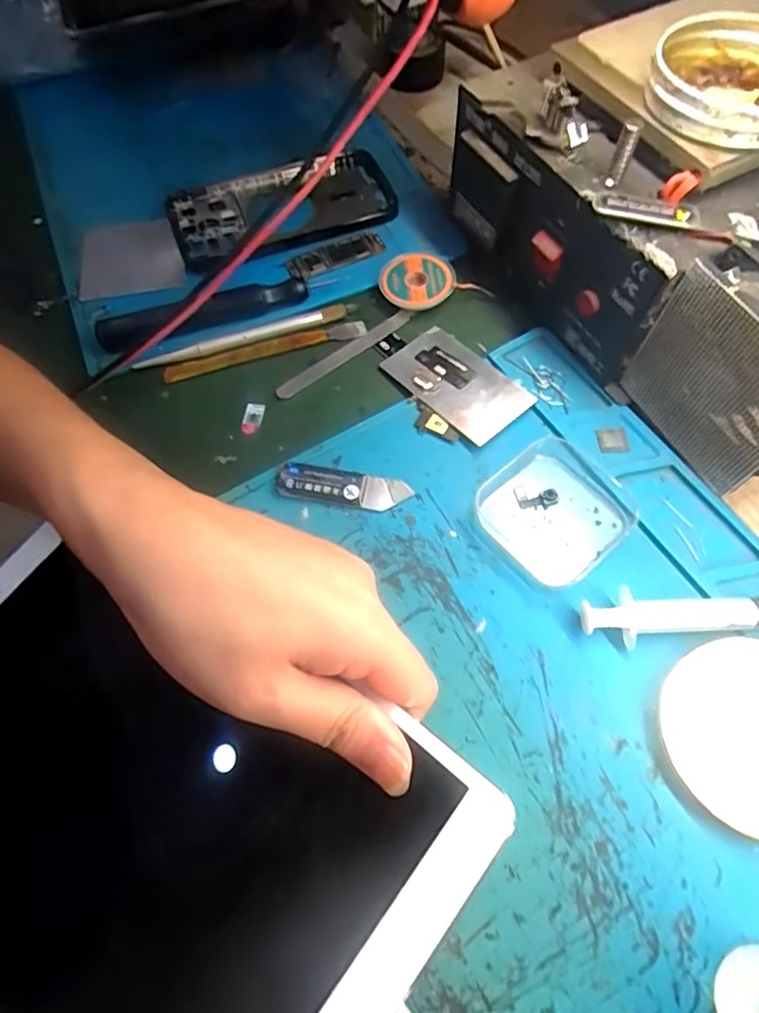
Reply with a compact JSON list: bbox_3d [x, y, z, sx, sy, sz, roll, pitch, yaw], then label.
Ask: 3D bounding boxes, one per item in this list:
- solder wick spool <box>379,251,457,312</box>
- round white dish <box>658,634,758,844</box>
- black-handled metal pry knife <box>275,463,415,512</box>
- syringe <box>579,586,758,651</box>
[{"bbox_3d":[0.023,-0.138,0.337,0.044,0.013,0.038,-8,64,-1],"label":"solder wick spool"},{"bbox_3d":[0.156,0.092,0.224,0.074,0.010,0.074,-1,64,2],"label":"round white dish"},{"bbox_3d":[-0.019,-0.010,0.283,0.067,0.007,0.019,8,64,7],"label":"black-handled metal pry knife"},{"bbox_3d":[0.135,0.047,0.243,0.091,0.014,0.021,-3,64,1],"label":"syringe"}]

